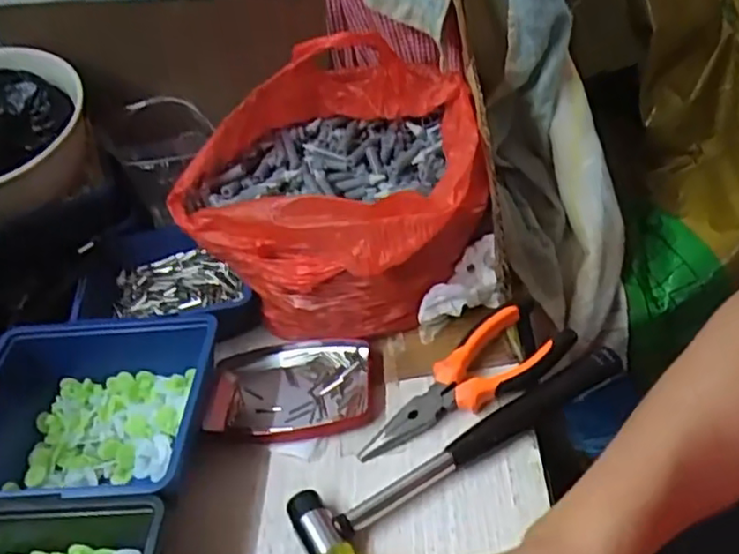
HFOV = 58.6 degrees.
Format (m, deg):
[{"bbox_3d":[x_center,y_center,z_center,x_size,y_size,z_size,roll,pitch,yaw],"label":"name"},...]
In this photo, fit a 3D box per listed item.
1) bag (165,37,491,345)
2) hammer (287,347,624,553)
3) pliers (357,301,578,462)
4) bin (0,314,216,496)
[{"bbox_3d":[-0.020,-0.081,0.536,0.232,0.157,0.226,20,52,35],"label":"bag"},{"bbox_3d":[0.066,0.109,0.407,0.230,0.025,0.059,-26,41,-12],"label":"hammer"},{"bbox_3d":[0.062,0.073,0.448,0.157,0.022,0.052,-33,46,-8],"label":"pliers"},{"bbox_3d":[-0.192,0.099,0.453,0.167,0.066,0.146,-8,41,9],"label":"bin"}]

